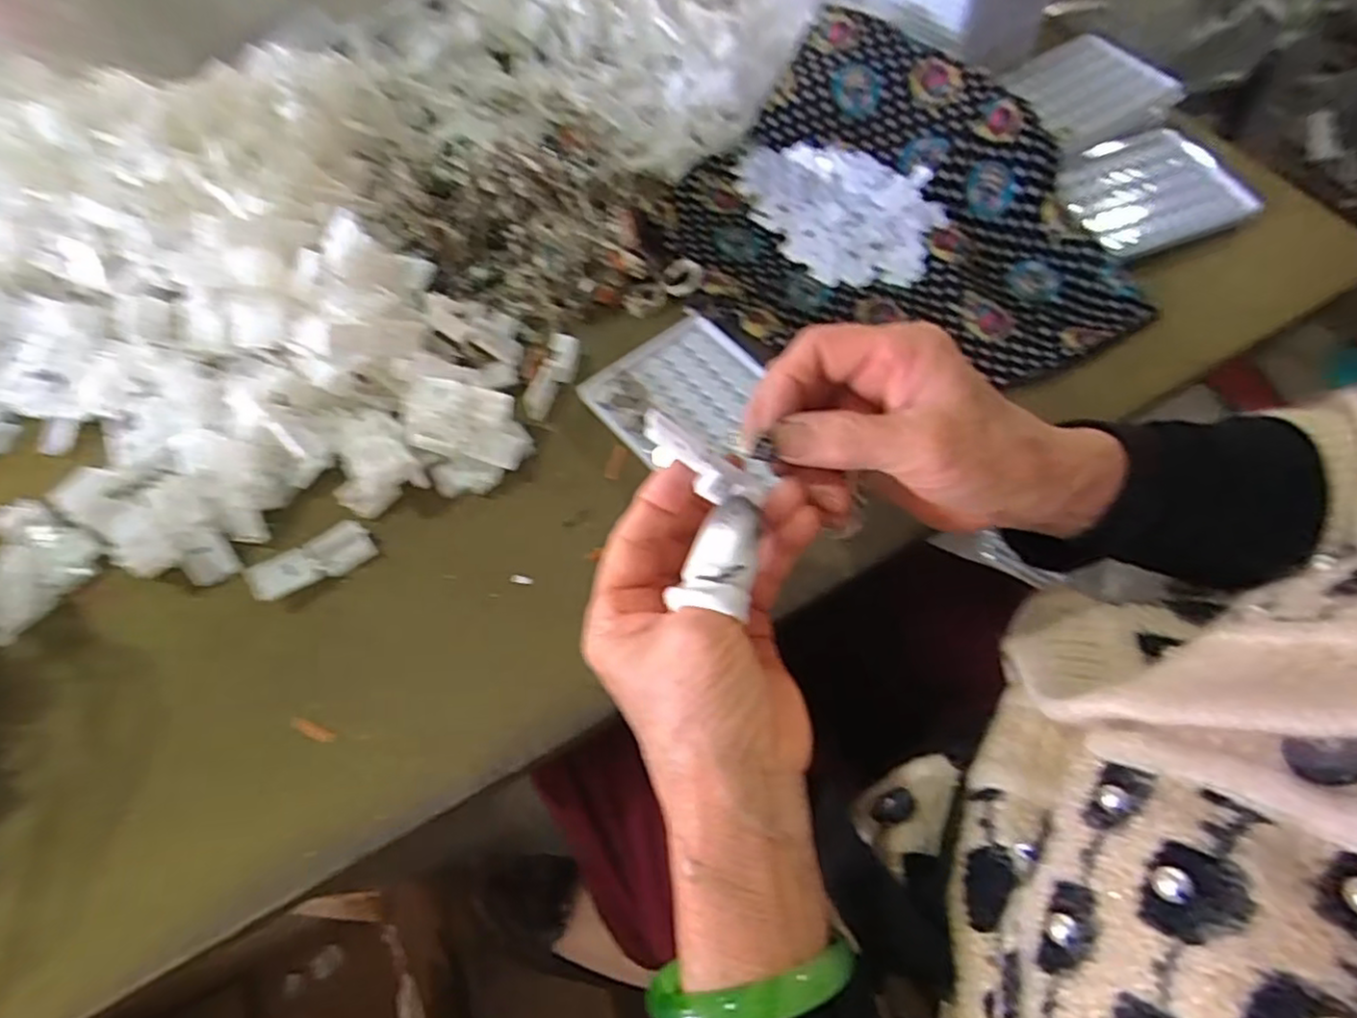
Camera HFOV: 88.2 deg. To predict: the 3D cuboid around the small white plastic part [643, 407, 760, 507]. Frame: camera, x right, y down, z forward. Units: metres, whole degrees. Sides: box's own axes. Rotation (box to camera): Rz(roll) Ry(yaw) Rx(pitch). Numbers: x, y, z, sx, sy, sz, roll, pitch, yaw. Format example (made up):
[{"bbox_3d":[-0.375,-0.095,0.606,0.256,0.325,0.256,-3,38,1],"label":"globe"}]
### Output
[{"bbox_3d":[0.008,-0.018,0.272,0.051,0.012,0.024,32,63,-18],"label":"small white plastic part"}]

